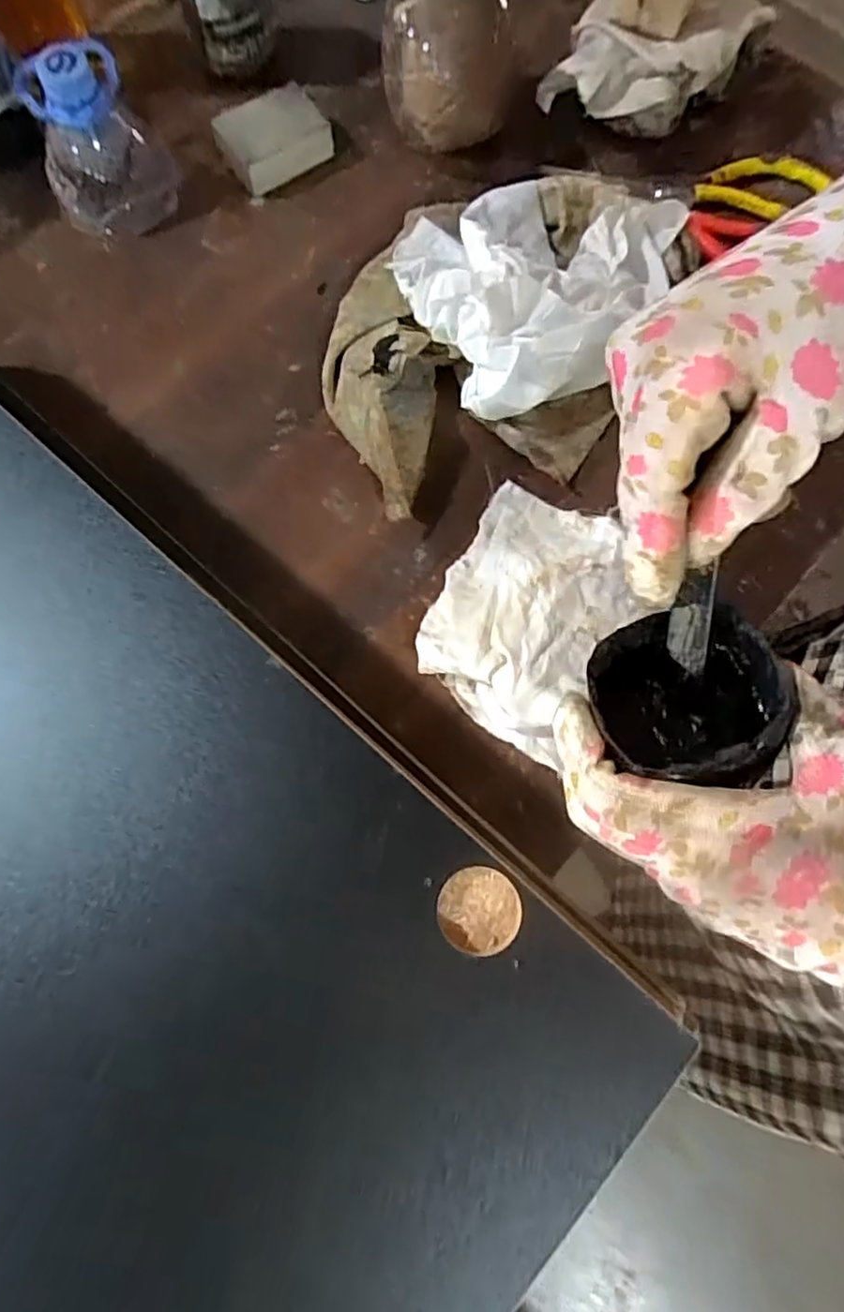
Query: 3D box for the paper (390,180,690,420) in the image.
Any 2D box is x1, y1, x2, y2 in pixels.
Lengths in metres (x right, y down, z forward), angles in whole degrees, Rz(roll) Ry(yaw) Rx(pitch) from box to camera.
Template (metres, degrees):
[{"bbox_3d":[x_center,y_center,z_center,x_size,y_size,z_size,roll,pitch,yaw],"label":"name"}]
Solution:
[{"bbox_3d":[0.077,-0.244,0.428,0.171,0.063,0.142,-27,77,-6],"label":"paper"}]

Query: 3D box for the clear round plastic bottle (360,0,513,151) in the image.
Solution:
[{"bbox_3d":[0.014,-0.412,0.436,0.094,0.143,0.088,0,76,1],"label":"clear round plastic bottle"}]

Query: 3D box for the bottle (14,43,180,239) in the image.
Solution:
[{"bbox_3d":[-0.220,-0.352,0.440,0.083,0.084,0.093,-23,77,-5],"label":"bottle"}]

